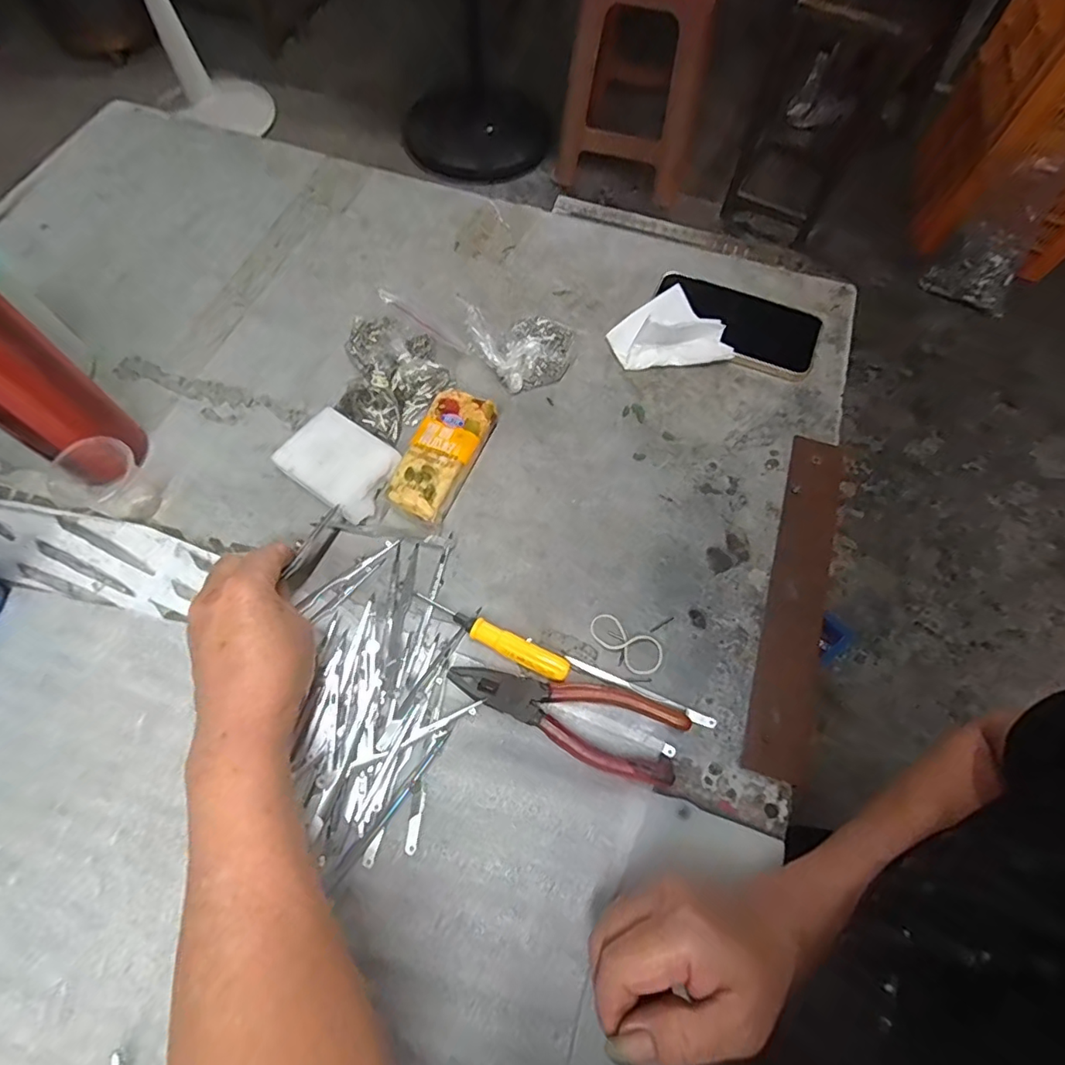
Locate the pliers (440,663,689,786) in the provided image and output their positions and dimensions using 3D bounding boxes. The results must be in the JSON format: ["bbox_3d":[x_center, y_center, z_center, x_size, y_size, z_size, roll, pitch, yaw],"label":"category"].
[{"bbox_3d":[0.019,0.112,0.338,0.145,0.016,0.051,15,67,5],"label":"pliers"}]

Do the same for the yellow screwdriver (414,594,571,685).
[{"bbox_3d":[-0.029,0.070,0.363,0.113,0.014,0.016,24,68,9],"label":"yellow screwdriver"}]

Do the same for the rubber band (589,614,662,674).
[{"bbox_3d":[0.064,0.074,0.367,0.053,0.004,0.027,36,70,14],"label":"rubber band"}]

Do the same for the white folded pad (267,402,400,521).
[{"bbox_3d":[-0.146,-0.052,0.414,0.087,0.024,0.064,33,69,12],"label":"white folded pad"}]

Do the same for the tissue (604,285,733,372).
[{"bbox_3d":[0.116,-0.165,0.459,0.080,0.043,0.072,-25,69,-12],"label":"tissue"}]

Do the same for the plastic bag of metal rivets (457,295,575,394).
[{"bbox_3d":[-0.012,-0.152,0.454,0.094,0.037,0.064,7,66,2],"label":"plastic bag of metal rivets"}]

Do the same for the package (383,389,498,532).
[{"bbox_3d":[-0.069,-0.056,0.413,0.048,0.033,0.107,22,67,8],"label":"package"}]

